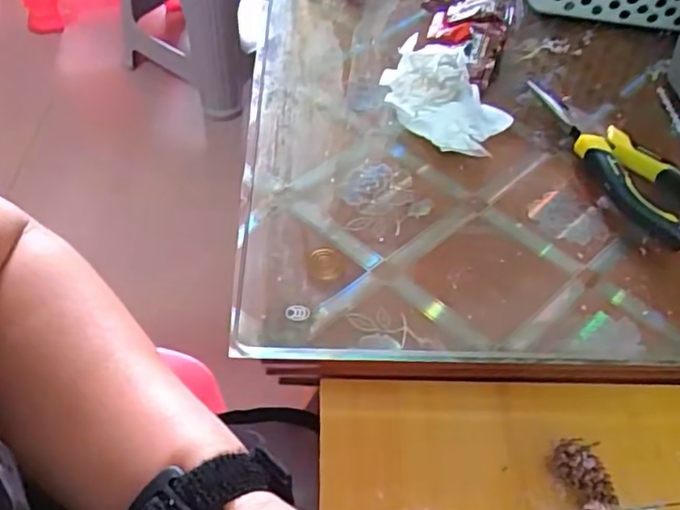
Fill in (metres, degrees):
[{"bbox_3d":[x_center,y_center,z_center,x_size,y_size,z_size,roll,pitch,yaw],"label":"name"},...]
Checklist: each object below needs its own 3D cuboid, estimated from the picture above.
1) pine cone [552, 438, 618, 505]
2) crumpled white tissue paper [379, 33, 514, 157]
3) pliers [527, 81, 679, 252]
[{"bbox_3d":[0.125,0.111,0.321,0.027,0.021,0.034,2,53,-3],"label":"pine cone"},{"bbox_3d":[0.070,-0.106,0.422,0.061,0.048,0.082,-18,58,-15],"label":"crumpled white tissue paper"},{"bbox_3d":[0.179,-0.063,0.413,0.048,0.020,0.150,-30,61,-23],"label":"pliers"}]

